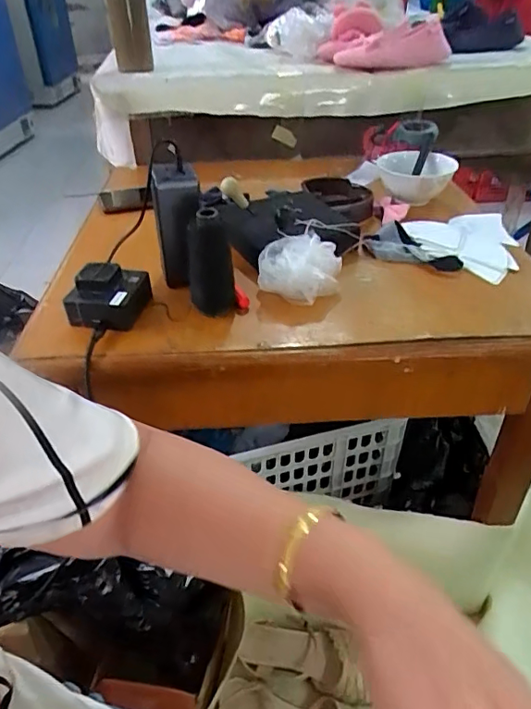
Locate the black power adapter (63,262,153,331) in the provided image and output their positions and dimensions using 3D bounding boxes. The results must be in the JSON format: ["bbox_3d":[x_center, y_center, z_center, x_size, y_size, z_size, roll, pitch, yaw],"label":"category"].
[{"bbox_3d":[-0.166,-0.068,0.565,0.071,0.050,0.075,-1,37,0],"label":"black power adapter"}]

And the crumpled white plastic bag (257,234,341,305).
[{"bbox_3d":[0.039,-0.099,0.598,0.095,0.049,0.080,2,37,3],"label":"crumpled white plastic bag"}]

